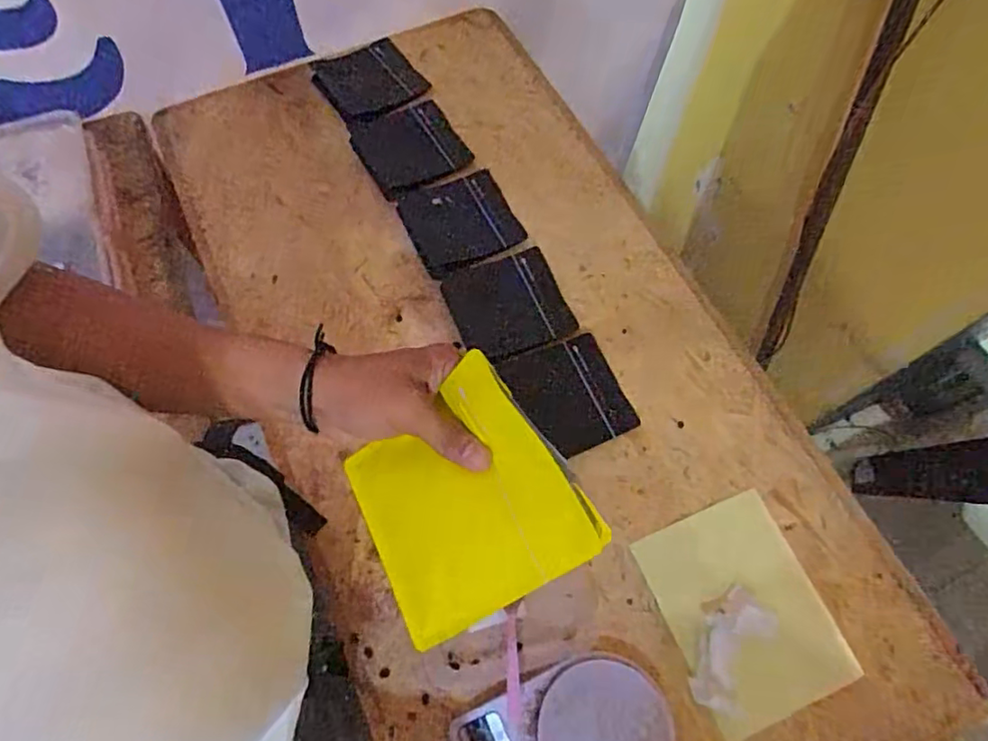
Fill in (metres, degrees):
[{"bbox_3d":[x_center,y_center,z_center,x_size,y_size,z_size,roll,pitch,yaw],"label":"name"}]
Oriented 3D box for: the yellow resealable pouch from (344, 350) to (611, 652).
[{"bbox_3d":[-0.019,0.079,0.356,0.138,0.018,0.127,-38,68,22],"label":"yellow resealable pouch"}]

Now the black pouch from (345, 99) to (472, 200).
[{"bbox_3d":[-0.123,-0.327,0.855,0.140,0.018,0.141,-28,70,-13],"label":"black pouch"}]

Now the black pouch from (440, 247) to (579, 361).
[{"bbox_3d":[0.021,-0.085,0.764,0.150,0.013,0.135,-18,68,-9],"label":"black pouch"}]

